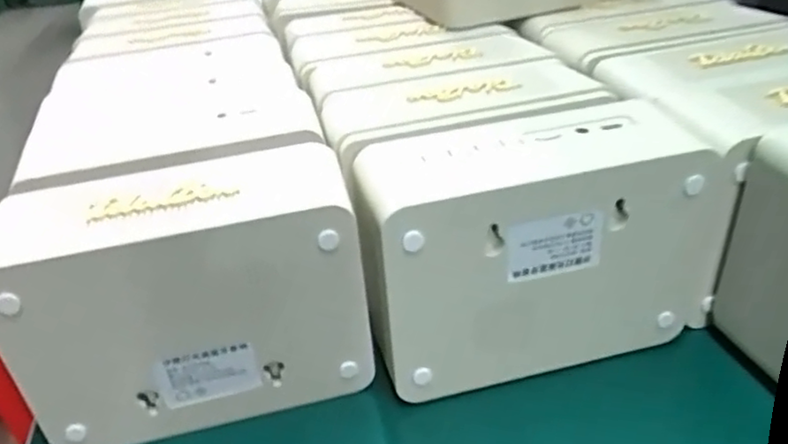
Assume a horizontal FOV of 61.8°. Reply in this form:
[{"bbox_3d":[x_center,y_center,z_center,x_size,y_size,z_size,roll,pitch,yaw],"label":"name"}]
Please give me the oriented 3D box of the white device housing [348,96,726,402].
[{"bbox_3d":[0.061,0.009,0.290,0.150,0.101,0.056,-10,33,-9],"label":"white device housing"}]

